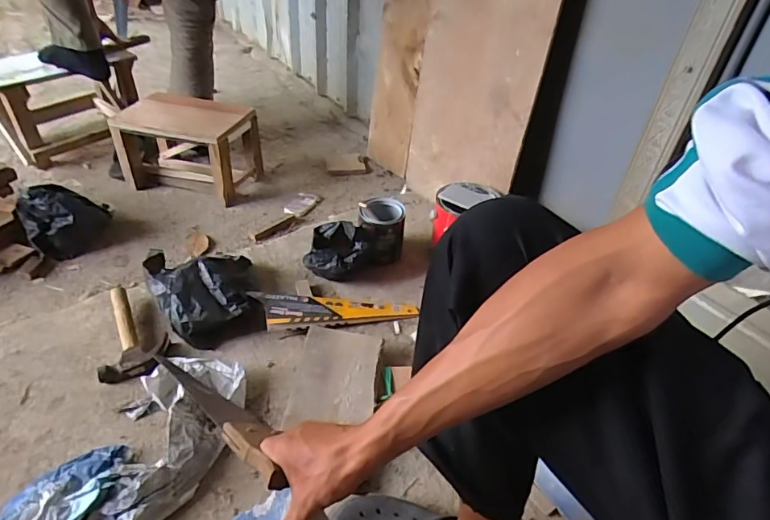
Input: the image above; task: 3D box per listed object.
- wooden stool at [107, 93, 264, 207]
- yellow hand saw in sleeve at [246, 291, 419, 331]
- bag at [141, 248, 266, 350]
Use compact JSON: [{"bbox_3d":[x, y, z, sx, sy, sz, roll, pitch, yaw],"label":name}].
[{"bbox_3d":[-0.583,-0.337,1.392,0.394,0.237,0.242,13,40,11],"label":"wooden stool"},{"bbox_3d":[-0.100,0.103,0.992,0.333,0.016,0.093,2,40,-12],"label":"yellow hand saw in sleeve"},{"bbox_3d":[-0.361,0.080,0.968,0.200,0.127,0.198,-12,42,-18],"label":"bag"}]

